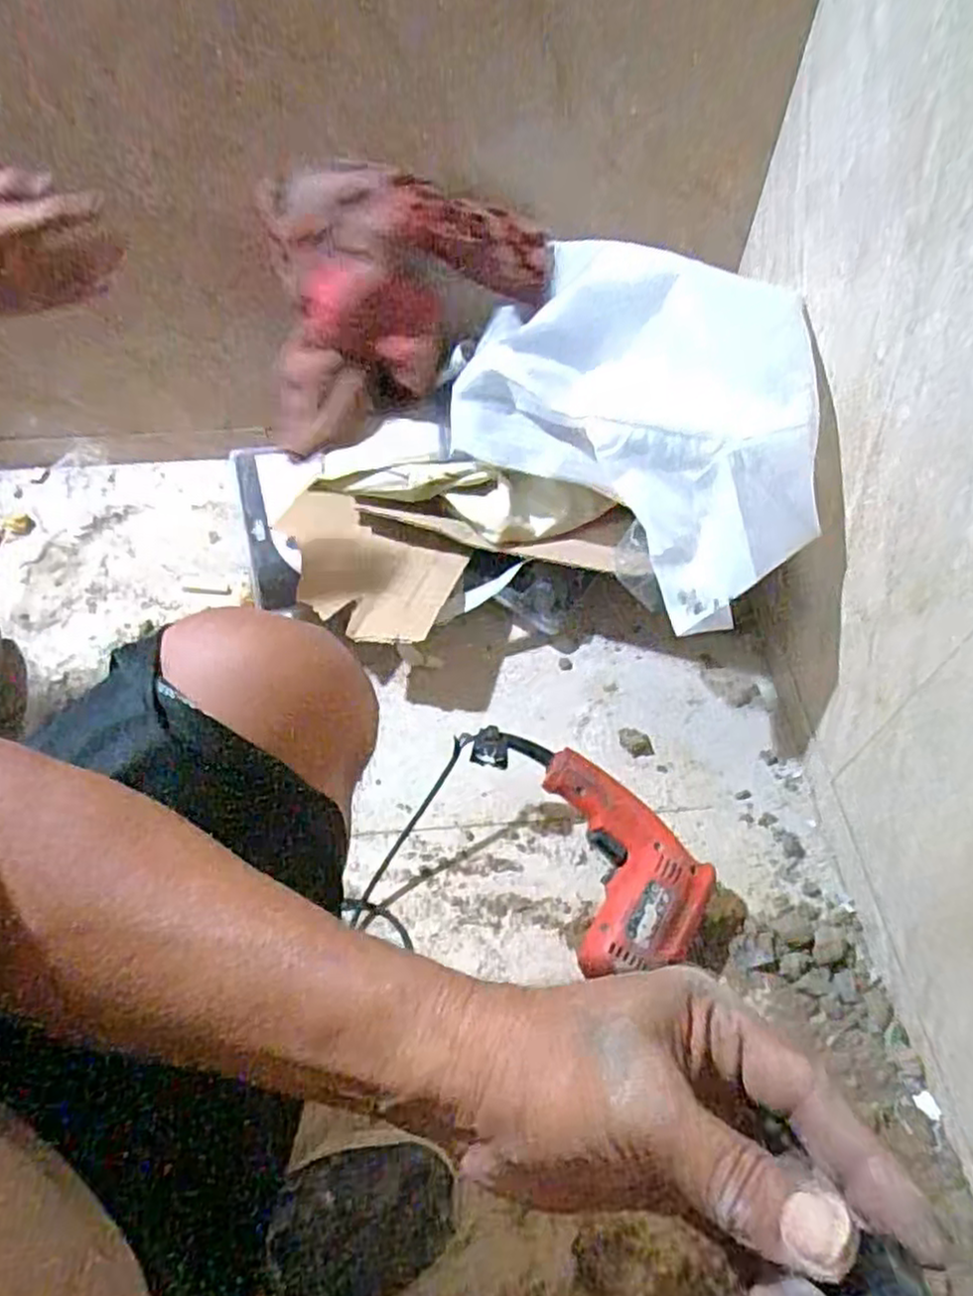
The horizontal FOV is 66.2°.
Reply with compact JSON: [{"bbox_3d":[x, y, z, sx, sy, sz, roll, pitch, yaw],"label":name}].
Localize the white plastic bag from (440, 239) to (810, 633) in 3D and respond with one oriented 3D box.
[{"bbox_3d":[0.151,-0.225,0.711,0.221,0.164,0.381,-38,65,-23],"label":"white plastic bag"}]

